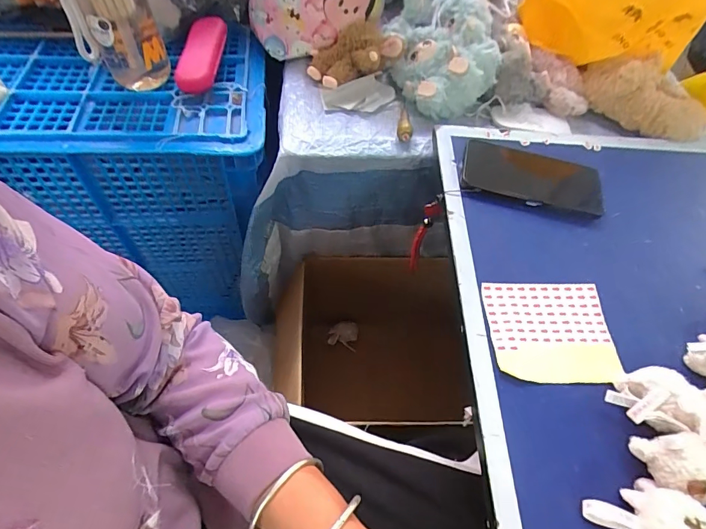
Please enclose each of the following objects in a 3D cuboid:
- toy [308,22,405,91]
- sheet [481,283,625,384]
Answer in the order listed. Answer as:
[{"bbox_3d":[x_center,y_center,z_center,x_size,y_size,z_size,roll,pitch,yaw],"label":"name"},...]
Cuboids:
[{"bbox_3d":[0.002,-0.304,0.598,0.135,0.053,0.083,-26,62,-19],"label":"toy"},{"bbox_3d":[0.192,0.064,0.397,0.118,0.006,0.100,2,59,-4],"label":"sheet"}]

